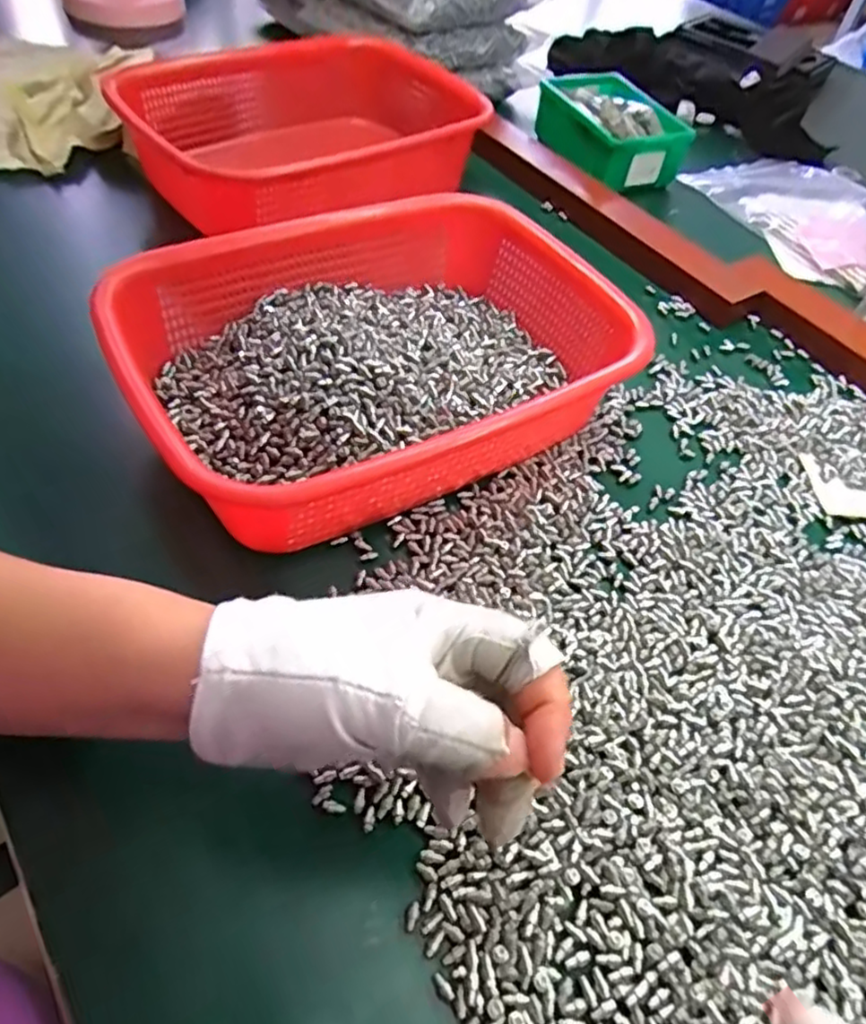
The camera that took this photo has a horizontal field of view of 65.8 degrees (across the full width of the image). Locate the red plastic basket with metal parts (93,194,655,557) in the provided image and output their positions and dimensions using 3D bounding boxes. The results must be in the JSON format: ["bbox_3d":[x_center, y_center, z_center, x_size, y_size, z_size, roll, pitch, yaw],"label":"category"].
[{"bbox_3d":[-0.029,-0.092,0.403,0.282,0.075,0.207,-25,59,-24],"label":"red plastic basket with metal parts"}]

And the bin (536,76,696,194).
[{"bbox_3d":[0.180,-0.386,0.679,0.107,0.057,0.142,-14,55,-17],"label":"bin"}]

